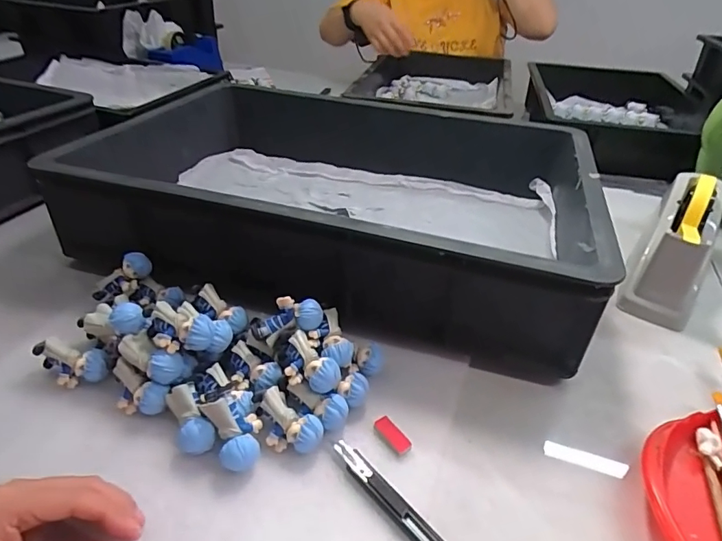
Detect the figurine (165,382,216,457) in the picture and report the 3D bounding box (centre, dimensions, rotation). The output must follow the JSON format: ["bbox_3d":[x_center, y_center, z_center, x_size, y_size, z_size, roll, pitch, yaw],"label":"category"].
[{"bbox_3d":[-0.136,0.117,0.369,0.026,0.028,0.052,-20,42,-27],"label":"figurine"}]

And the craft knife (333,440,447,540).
[{"bbox_3d":[0.028,0.167,0.328,0.016,0.009,0.133,-31,49,-31],"label":"craft knife"}]

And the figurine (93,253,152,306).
[{"bbox_3d":[-0.246,0.010,0.483,0.067,0.024,0.028,-39,47,2],"label":"figurine"}]

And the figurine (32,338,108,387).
[{"bbox_3d":[-0.254,0.082,0.408,0.068,0.030,0.025,6,36,5],"label":"figurine"}]

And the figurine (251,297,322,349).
[{"bbox_3d":[-0.066,0.043,0.413,0.063,0.029,0.026,-20,42,0],"label":"figurine"}]

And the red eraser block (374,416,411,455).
[{"bbox_3d":[0.025,0.134,0.381,0.014,0.004,0.035,-22,43,-29],"label":"red eraser block"}]

